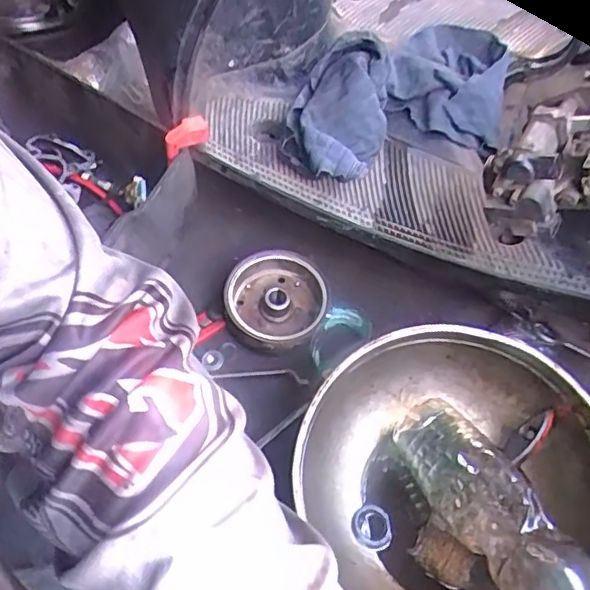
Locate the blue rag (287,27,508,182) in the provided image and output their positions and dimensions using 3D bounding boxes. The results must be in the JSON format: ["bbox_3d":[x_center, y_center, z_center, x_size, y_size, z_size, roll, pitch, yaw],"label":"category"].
[{"bbox_3d":[0.107,-0.203,0.604,0.258,0.088,0.147,-26,59,-12],"label":"blue rag"}]

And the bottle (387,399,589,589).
[{"bbox_3d":[0.157,0.176,0.459,0.061,0.067,0.224,-24,36,-11],"label":"bottle"}]

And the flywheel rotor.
[{"bbox_3d":[-0.021,0.009,0.622,0.105,0.041,0.107,-2,57,3],"label":"flywheel rotor"}]

